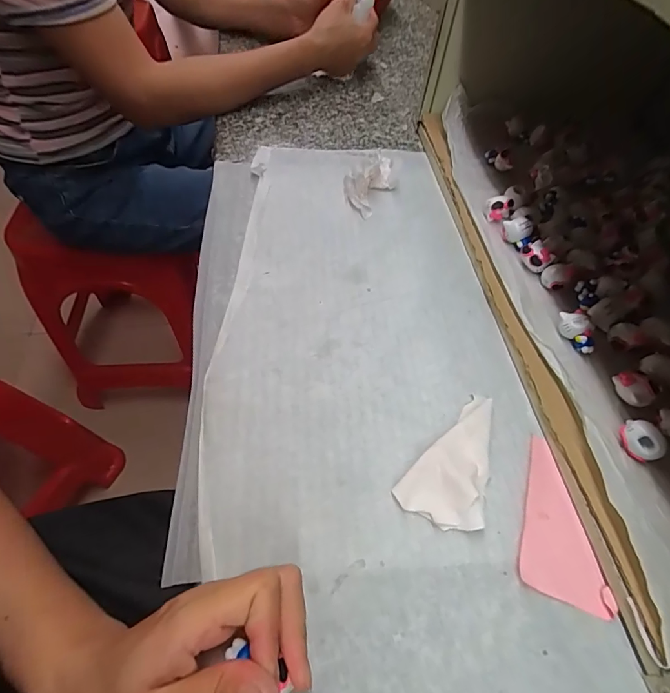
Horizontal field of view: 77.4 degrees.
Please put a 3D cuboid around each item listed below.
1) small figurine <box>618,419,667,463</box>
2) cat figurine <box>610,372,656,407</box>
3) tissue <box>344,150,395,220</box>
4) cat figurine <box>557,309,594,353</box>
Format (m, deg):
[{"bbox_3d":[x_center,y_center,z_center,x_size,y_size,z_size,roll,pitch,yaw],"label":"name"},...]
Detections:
[{"bbox_3d":[0.204,0.063,0.277,0.022,0.015,0.021,20,56,10],"label":"small figurine"},{"bbox_3d":[0.215,0.031,0.302,0.018,0.017,0.023,-4,56,-6],"label":"cat figurine"},{"bbox_3d":[0.042,-0.172,0.433,0.073,0.030,0.042,-37,65,-25],"label":"tissue"},{"bbox_3d":[0.190,-0.012,0.328,0.017,0.018,0.034,-8,56,-10],"label":"cat figurine"}]

